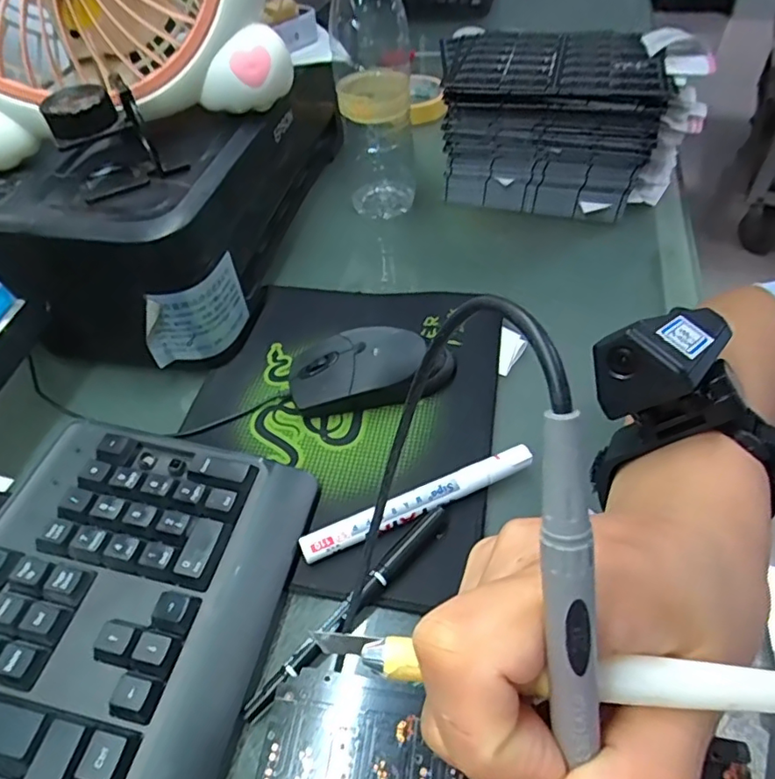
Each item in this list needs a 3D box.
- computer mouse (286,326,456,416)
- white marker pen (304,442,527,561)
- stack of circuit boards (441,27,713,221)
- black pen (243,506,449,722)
[{"bbox_3d":[-0.012,-0.012,0.385,0.111,0.038,0.056,-1,48,4],"label":"computer mouse"},{"bbox_3d":[0.019,0.066,0.327,0.142,0.017,0.013,-21,50,-13],"label":"white marker pen"},{"bbox_3d":[0.159,-0.235,0.520,0.222,0.124,0.129,9,50,13],"label":"stack of circuit boards"},{"bbox_3d":[-0.016,0.112,0.294,0.013,0.013,0.142,34,59,30],"label":"black pen"}]

